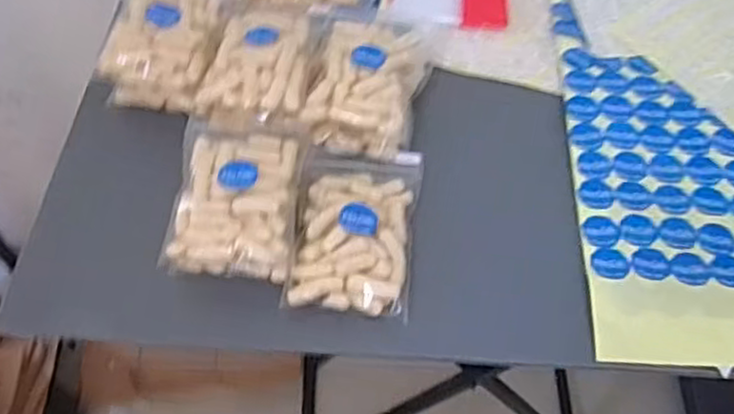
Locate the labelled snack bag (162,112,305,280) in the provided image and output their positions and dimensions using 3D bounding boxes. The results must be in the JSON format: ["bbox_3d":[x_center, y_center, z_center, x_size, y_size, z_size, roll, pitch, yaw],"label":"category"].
[{"bbox_3d":[-0.097,-0.010,0.533,0.092,0.043,0.132,2,56,0],"label":"labelled snack bag"}]

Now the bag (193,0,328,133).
[{"bbox_3d":[-0.086,-0.133,0.611,0.095,0.046,0.156,9,56,5],"label":"bag"}]

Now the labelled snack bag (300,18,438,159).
[{"bbox_3d":[0.006,-0.114,0.605,0.091,0.059,0.153,11,56,6],"label":"labelled snack bag"}]

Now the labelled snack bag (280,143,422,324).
[{"bbox_3d":[-0.009,0.011,0.533,0.090,0.028,0.147,6,56,3],"label":"labelled snack bag"}]

